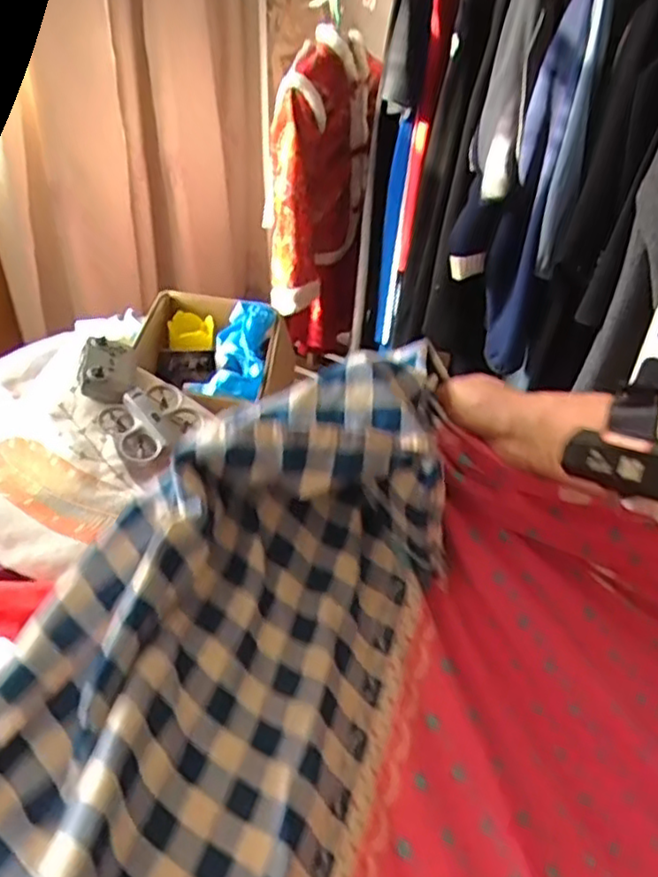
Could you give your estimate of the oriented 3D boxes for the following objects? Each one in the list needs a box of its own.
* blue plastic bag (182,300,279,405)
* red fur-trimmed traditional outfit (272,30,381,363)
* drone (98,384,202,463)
[{"bbox_3d":[-0.177,-0.156,1.250,0.135,0.067,0.268,4,37,2],"label":"blue plastic bag"},{"bbox_3d":[-0.024,-0.520,1.660,0.208,0.718,0.223,6,37,4],"label":"red fur-trimmed traditional outfit"},{"bbox_3d":[-0.255,-0.027,1.018,0.126,0.033,0.105,-32,78,-33],"label":"drone"}]

